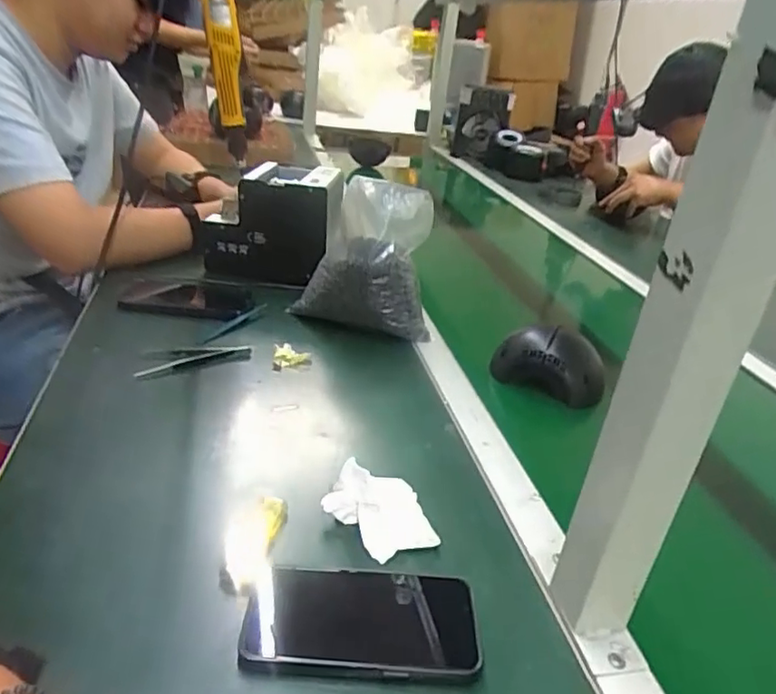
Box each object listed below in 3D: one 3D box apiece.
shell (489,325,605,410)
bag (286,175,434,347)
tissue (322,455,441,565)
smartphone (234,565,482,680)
[{"bbox_3d":[0.182,0.017,0.687,0.124,0.073,0.035,22,31,26],"label":"shell"},{"bbox_3d":[-0.031,-0.116,0.770,0.162,0.175,0.138,5,28,-6],"label":"bag"},{"bbox_3d":[-0.006,0.122,0.460,0.073,0.047,0.066,-6,31,-25],"label":"tissue"},{"bbox_3d":[-0.017,0.173,0.389,0.144,0.013,0.074,6,28,-2],"label":"smartphone"}]

